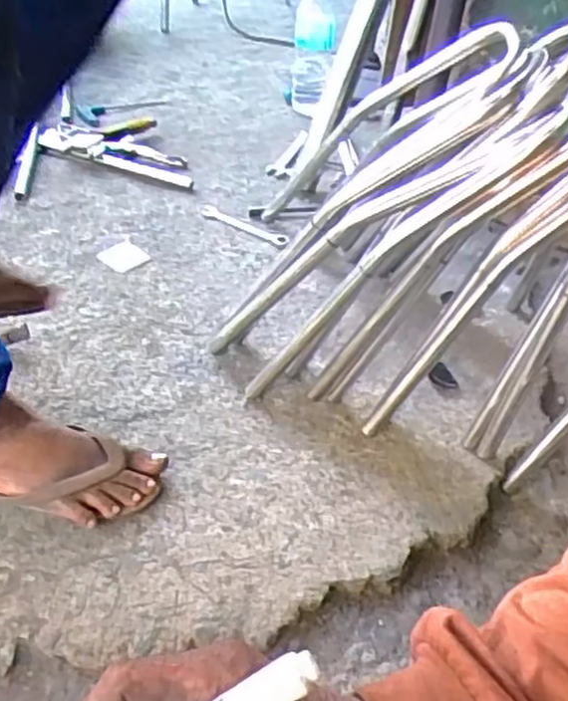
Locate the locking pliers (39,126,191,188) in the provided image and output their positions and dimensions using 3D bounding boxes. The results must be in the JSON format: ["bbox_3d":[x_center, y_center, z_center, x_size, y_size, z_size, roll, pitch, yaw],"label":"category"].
[{"bbox_3d":[-0.300,-0.358,1.339,0.289,0.026,0.086,15,40,11],"label":"locking pliers"}]

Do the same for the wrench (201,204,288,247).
[{"bbox_3d":[-0.069,-0.207,1.225,0.170,0.006,0.030,27,43,23],"label":"wrench"}]

